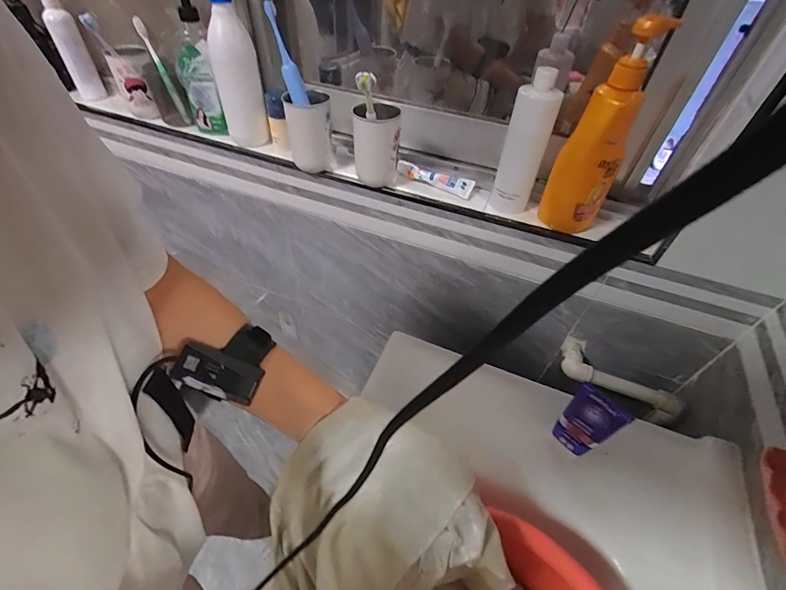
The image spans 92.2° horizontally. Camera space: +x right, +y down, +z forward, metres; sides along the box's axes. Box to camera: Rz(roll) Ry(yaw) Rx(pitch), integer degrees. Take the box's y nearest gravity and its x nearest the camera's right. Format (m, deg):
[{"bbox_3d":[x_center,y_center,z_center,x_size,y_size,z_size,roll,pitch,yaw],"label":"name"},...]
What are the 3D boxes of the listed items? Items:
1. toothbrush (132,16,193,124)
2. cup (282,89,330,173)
[{"bbox_3d":[-0.464,-0.450,0.766,0.015,0.194,0.018,-34,27,-29],"label":"toothbrush"},{"bbox_3d":[-0.148,-0.295,0.679,0.073,0.124,0.067,2,49,-2],"label":"cup"}]

